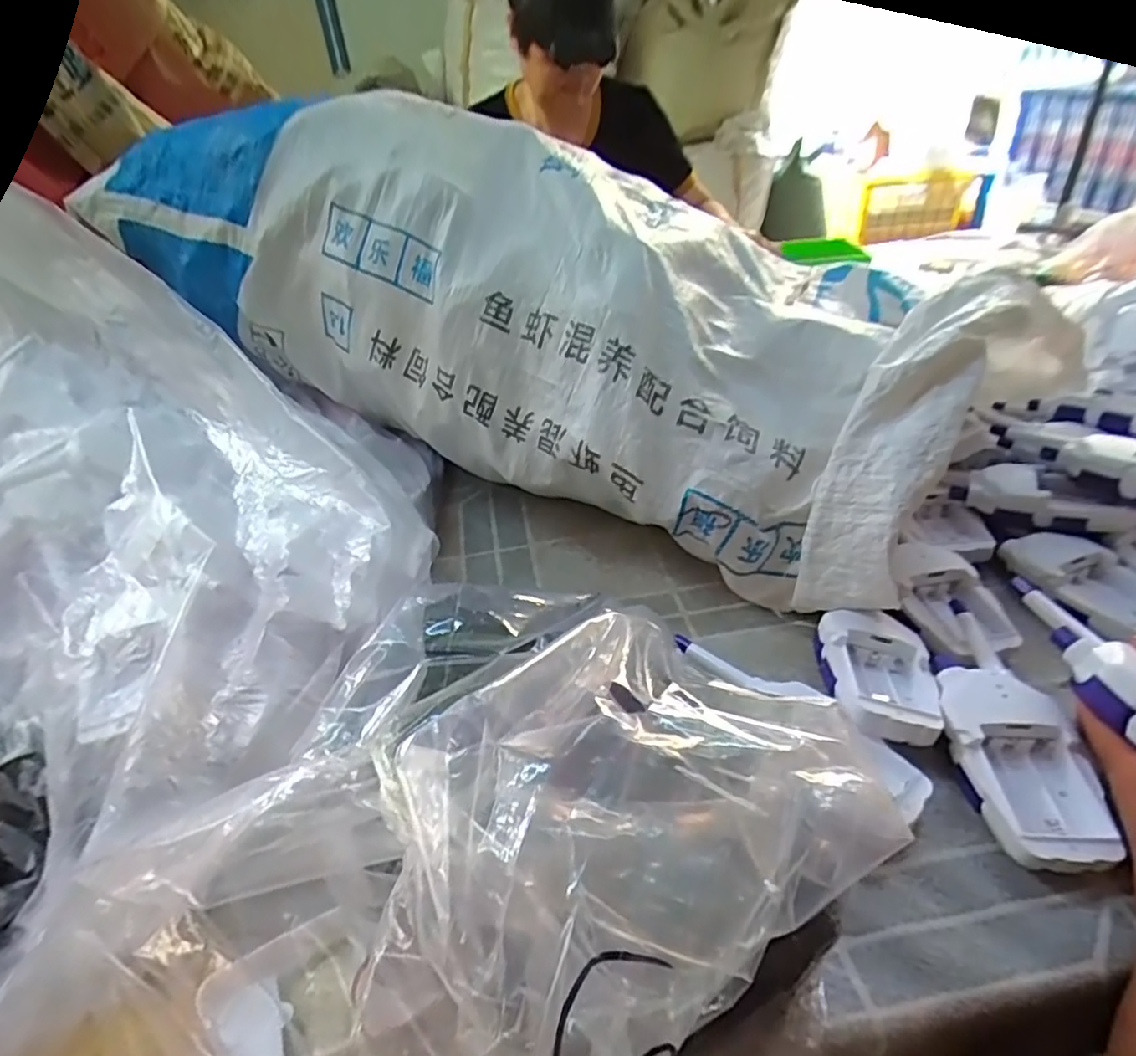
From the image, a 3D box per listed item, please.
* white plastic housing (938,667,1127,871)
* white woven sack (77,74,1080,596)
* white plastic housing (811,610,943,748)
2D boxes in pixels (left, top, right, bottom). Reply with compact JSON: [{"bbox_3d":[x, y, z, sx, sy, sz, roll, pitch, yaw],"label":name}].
[{"bbox_3d":[0.246,0.126,0.351,0.065,0.039,0.116,-1,36,7],"label":"white plastic housing"},{"bbox_3d":[-0.033,-0.210,0.599,0.716,0.246,0.346,23,43,12],"label":"white woven sack"},{"bbox_3d":[0.193,0.096,0.398,0.066,0.042,0.093,3,37,12],"label":"white plastic housing"}]

